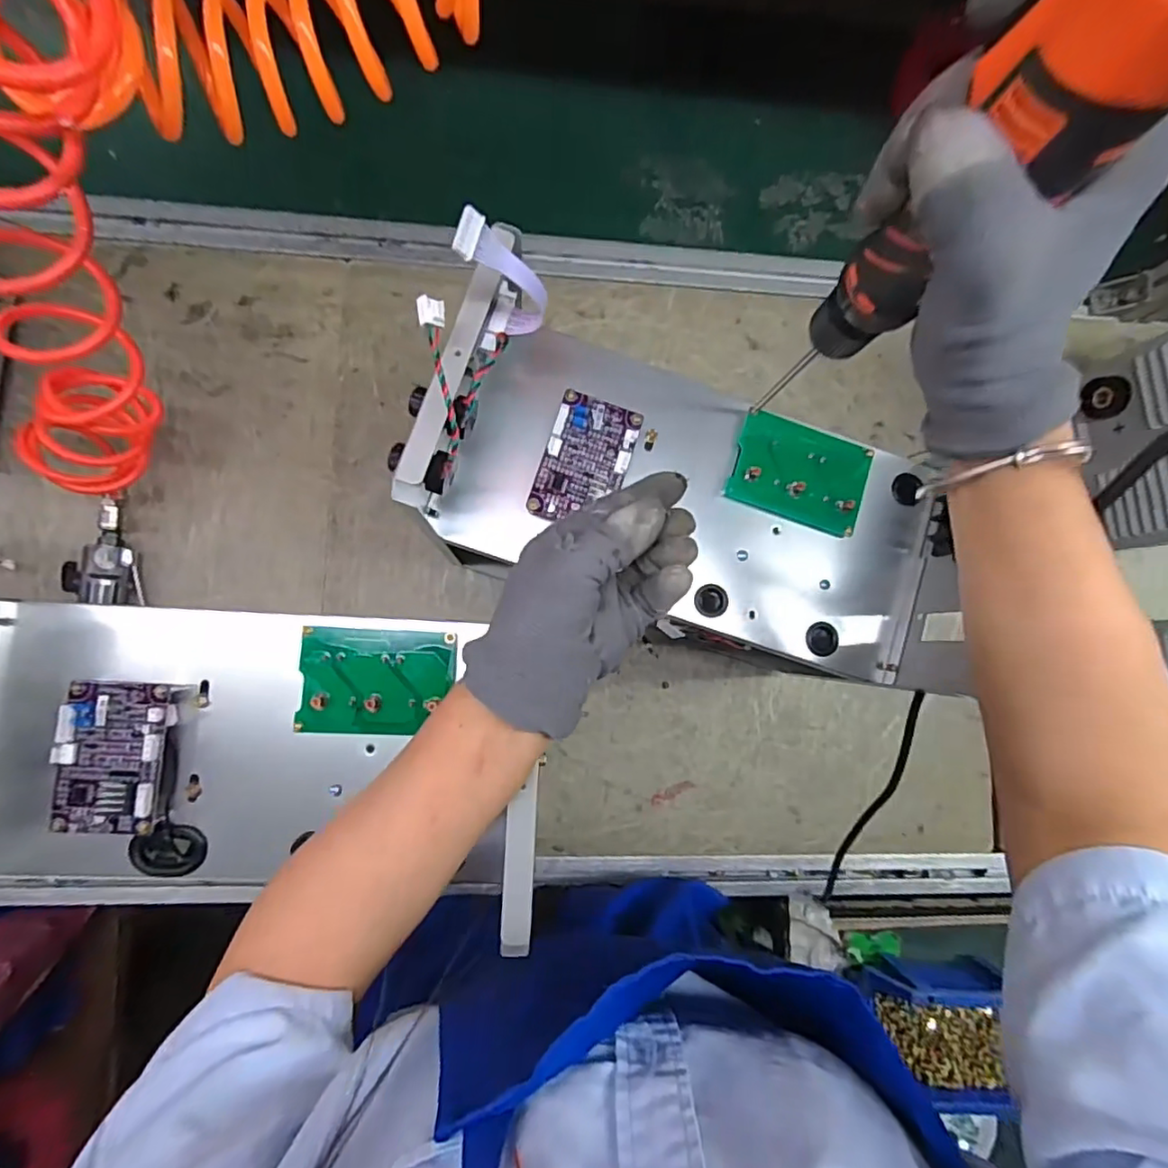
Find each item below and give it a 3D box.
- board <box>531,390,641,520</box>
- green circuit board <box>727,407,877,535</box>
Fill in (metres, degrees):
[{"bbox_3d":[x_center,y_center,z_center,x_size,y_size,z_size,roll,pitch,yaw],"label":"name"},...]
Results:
[{"bbox_3d":[0.002,-0.088,0.425,0.060,0.008,0.094,18,83,-4],"label":"board"},{"bbox_3d":[0.165,-0.084,0.455,0.101,0.008,0.072,19,83,-4],"label":"green circuit board"}]

